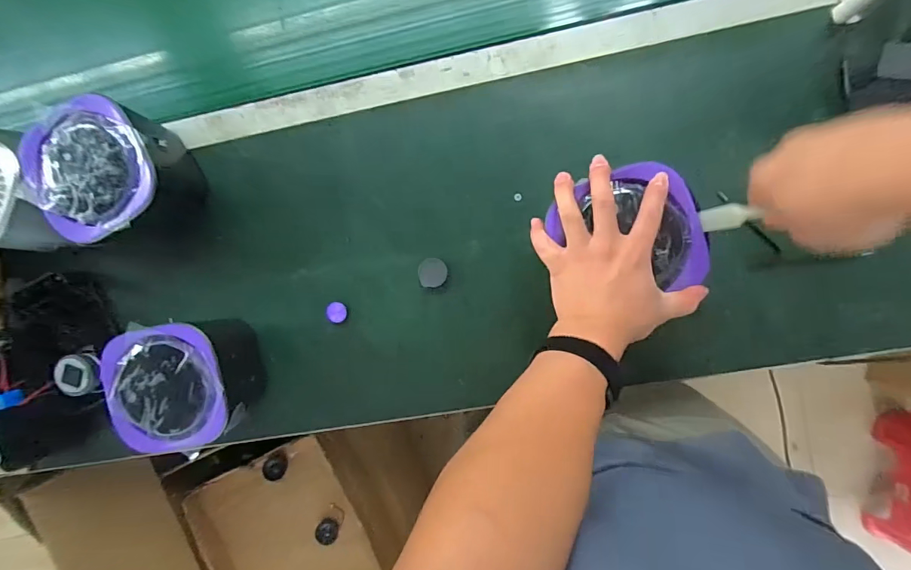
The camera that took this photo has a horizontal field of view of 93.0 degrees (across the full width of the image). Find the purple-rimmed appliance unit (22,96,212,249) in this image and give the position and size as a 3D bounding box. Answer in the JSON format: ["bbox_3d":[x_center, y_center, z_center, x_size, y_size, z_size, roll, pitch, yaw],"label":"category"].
[{"bbox_3d":[-0.401,-0.131,0.522,0.145,0.106,0.138,-37,93,6],"label":"purple-rimmed appliance unit"}]

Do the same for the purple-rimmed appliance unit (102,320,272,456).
[{"bbox_3d":[-0.313,0.112,0.529,0.168,0.104,0.143,-6,94,6],"label":"purple-rimmed appliance unit"}]

